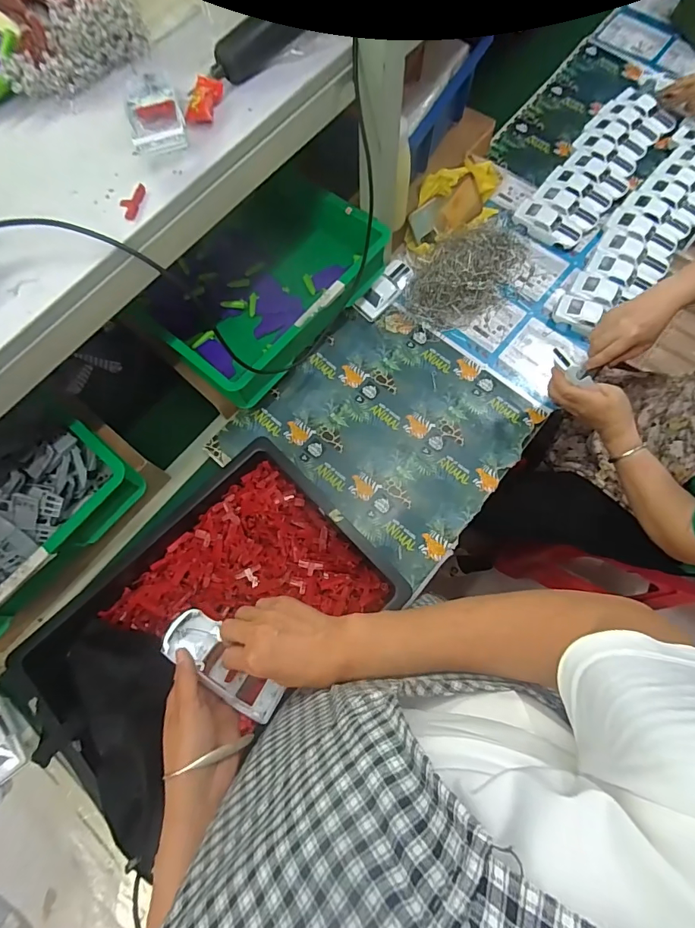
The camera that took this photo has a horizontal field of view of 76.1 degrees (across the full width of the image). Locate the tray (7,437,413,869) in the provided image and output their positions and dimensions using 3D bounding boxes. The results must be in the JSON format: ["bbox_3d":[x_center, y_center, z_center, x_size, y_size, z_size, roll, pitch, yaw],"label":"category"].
[{"bbox_3d":[-0.188,0.224,0.621,0.482,0.096,0.326,-39,75,-9],"label":"tray"}]

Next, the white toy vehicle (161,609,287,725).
[{"bbox_3d":[-0.130,0.210,0.458,0.130,0.042,0.054,40,48,4],"label":"white toy vehicle"}]

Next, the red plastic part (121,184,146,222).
[{"bbox_3d":[-0.214,-0.259,0.438,0.020,0.007,0.039,14,73,7],"label":"red plastic part"}]

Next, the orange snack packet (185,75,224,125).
[{"bbox_3d":[-0.147,-0.375,0.458,0.026,0.018,0.049,15,74,7],"label":"orange snack packet"}]

